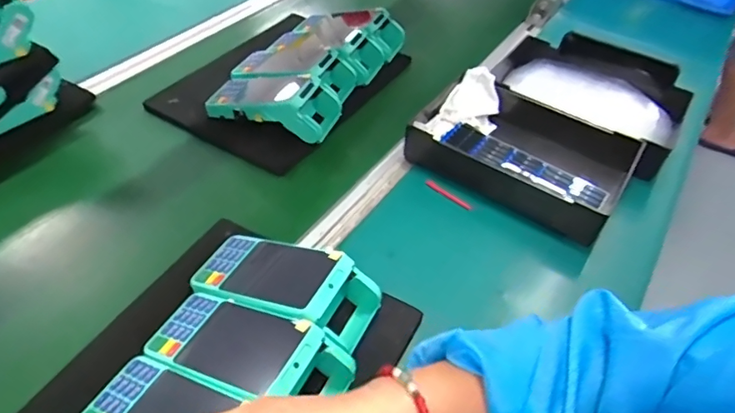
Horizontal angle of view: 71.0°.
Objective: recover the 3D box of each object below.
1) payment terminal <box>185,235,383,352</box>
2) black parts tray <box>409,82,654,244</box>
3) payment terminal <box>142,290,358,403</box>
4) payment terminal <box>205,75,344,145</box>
[{"bbox_3d":[-0.080,0.074,0.484,0.175,0.066,0.081,22,50,16],"label":"payment terminal"},{"bbox_3d":[0.196,-0.063,0.654,0.241,0.069,0.159,28,52,20],"label":"black parts tray"},{"bbox_3d":[-0.101,0.122,0.434,0.180,0.061,0.084,17,49,12],"label":"payment terminal"},{"bbox_3d":[-0.126,-0.143,0.693,0.169,0.059,0.079,16,49,11],"label":"payment terminal"}]

